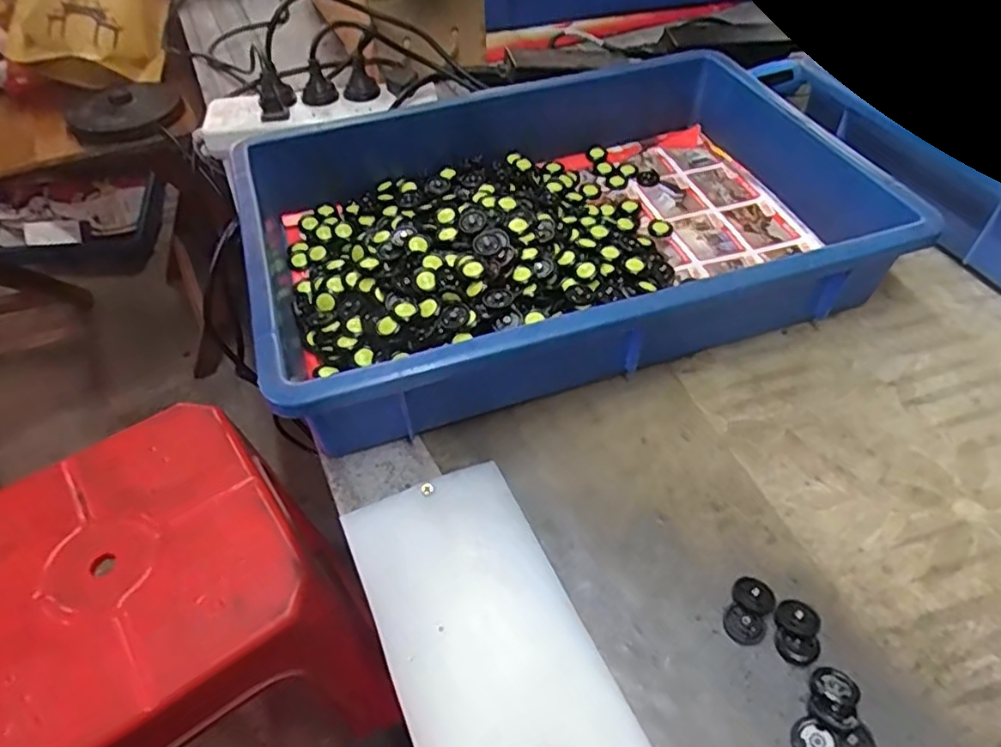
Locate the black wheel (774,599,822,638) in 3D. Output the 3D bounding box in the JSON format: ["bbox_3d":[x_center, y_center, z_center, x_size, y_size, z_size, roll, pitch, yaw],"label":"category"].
[{"bbox_3d":[0.148,0.121,0.315,0.019,0.006,0.019,-1,48,1],"label":"black wheel"}]

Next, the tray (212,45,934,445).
[{"bbox_3d":[0.041,-0.110,0.478,0.430,0.084,0.277,-15,50,-11],"label":"tray"}]

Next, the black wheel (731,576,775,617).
[{"bbox_3d":[0.130,0.113,0.324,0.020,0.005,0.018,25,54,22],"label":"black wheel"}]

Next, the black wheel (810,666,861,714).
[{"bbox_3d":[0.154,0.146,0.293,0.019,0.006,0.019,-1,48,1],"label":"black wheel"}]

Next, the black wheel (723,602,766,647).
[{"bbox_3d":[0.121,0.125,0.315,0.019,0.004,0.016,26,54,23],"label":"black wheel"}]

